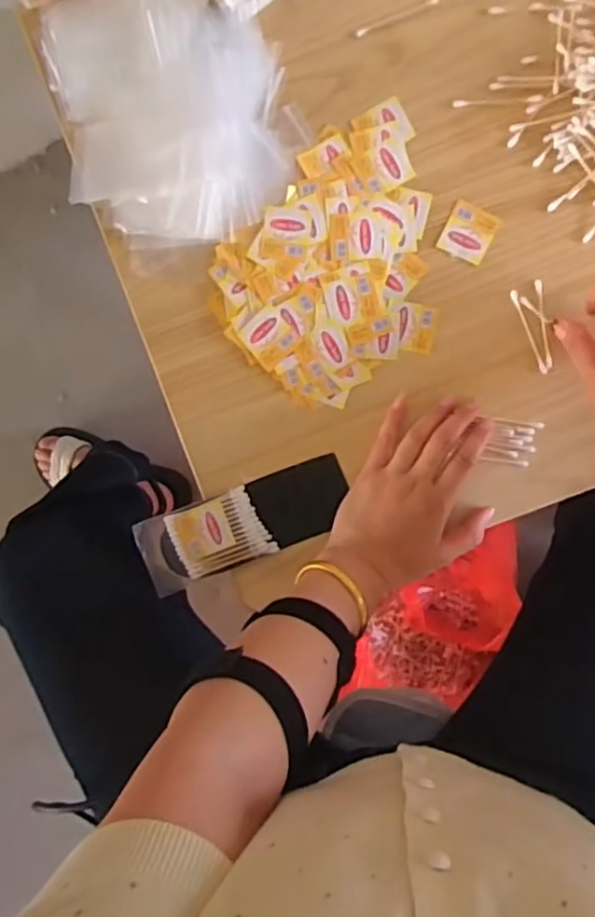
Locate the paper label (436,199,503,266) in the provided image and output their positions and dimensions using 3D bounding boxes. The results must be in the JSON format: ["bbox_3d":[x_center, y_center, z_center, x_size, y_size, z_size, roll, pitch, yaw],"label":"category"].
[{"bbox_3d":[0.141,-0.186,0.526,0.038,0.004,0.043,27,92,5],"label":"paper label"}]

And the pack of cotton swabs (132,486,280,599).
[{"bbox_3d":[-0.081,0.069,0.550,0.106,0.017,0.064,-23,87,5],"label":"pack of cotton swabs"}]

